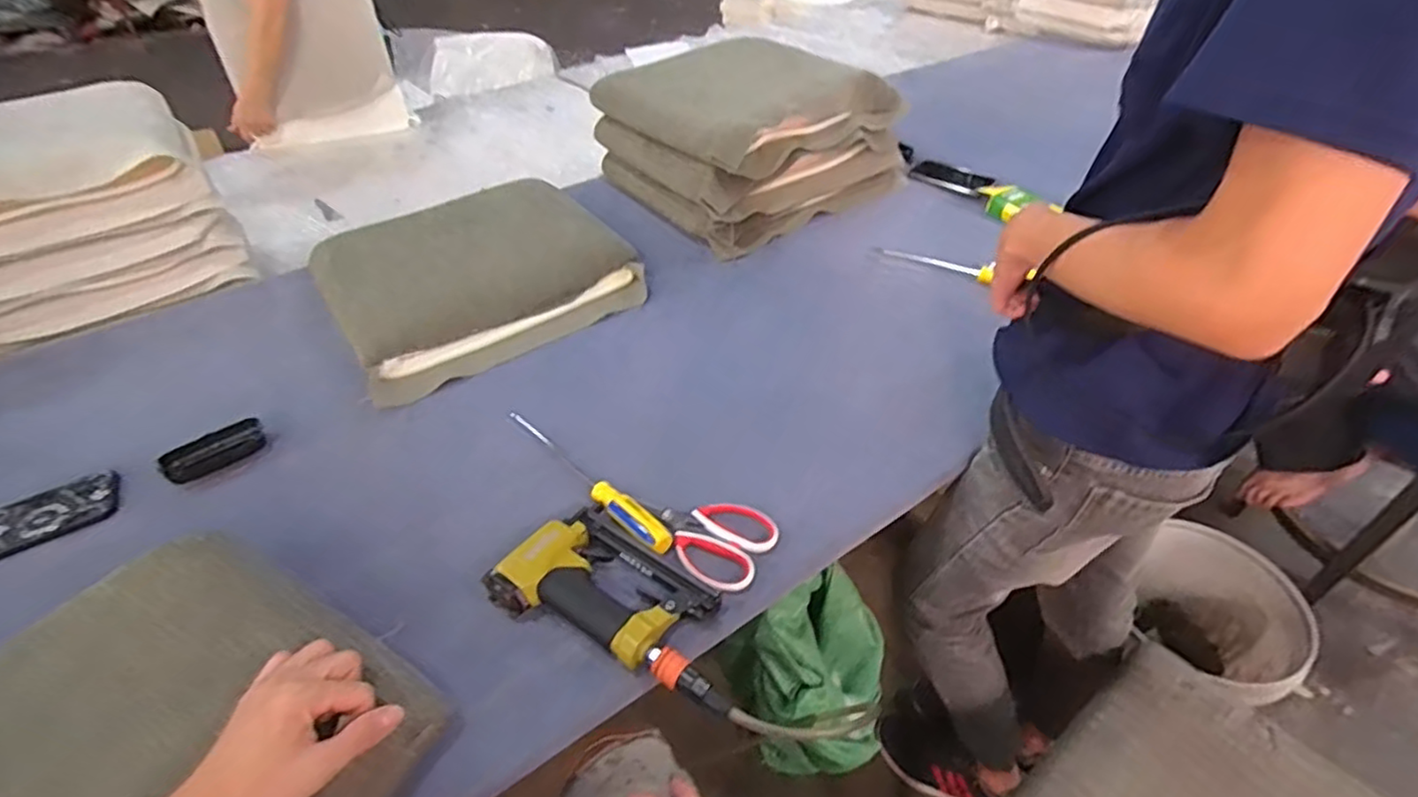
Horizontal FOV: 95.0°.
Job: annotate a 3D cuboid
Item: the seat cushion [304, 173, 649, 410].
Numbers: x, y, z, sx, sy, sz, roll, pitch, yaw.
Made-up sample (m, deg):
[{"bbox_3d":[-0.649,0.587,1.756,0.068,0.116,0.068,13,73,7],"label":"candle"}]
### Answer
[{"bbox_3d":[-0.381,-0.221,1.036,0.416,0.107,0.437,-27,47,-24],"label":"seat cushion"}]

